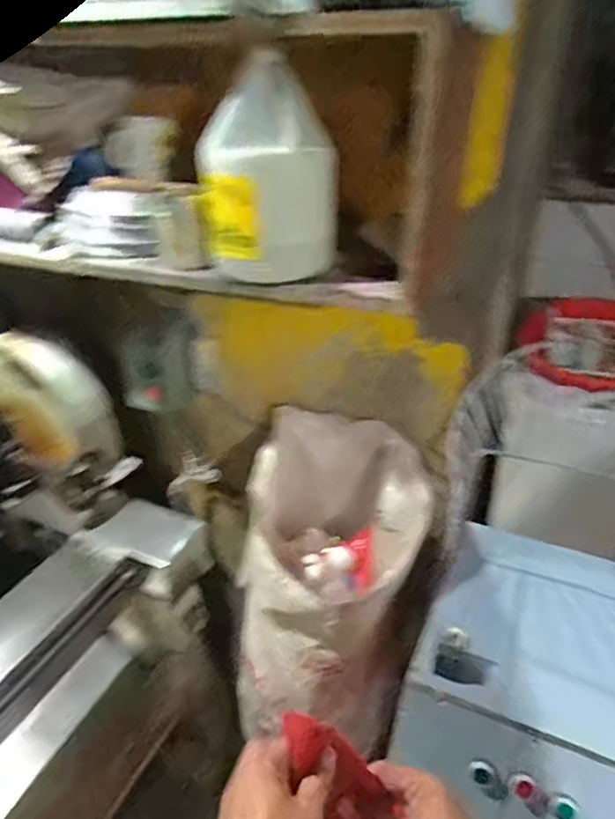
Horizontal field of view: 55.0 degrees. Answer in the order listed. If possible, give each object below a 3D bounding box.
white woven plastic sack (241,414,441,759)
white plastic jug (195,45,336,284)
[{"bbox_3d":[0.049,0.341,1.092,0.340,0.534,0.395,4,30,5],"label":"white woven plastic sack"},{"bbox_3d":[-0.051,-0.300,0.758,0.131,0.234,0.138,25,37,34],"label":"white plastic jug"}]

